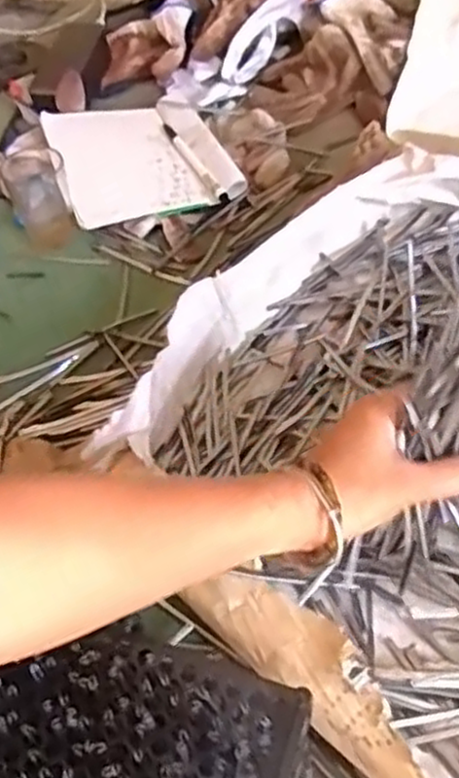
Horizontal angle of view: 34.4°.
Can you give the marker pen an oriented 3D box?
[{"bbox_3d":[-0.037,-0.241,0.769,0.016,0.011,0.152,-21,51,-12],"label":"marker pen"}]

